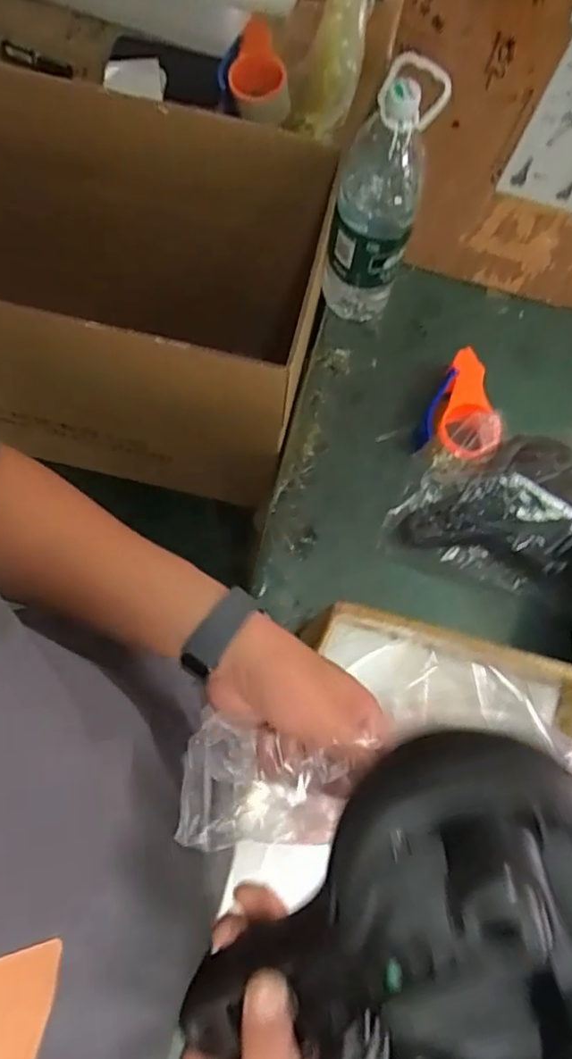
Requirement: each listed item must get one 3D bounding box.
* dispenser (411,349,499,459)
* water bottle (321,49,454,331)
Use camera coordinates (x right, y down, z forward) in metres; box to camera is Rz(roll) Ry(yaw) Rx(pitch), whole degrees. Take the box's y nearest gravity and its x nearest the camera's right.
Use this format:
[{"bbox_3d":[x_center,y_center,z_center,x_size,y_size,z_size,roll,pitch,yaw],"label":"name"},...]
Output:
[{"bbox_3d":[0.235,-0.149,0.799,0.095,0.077,0.154,21,76,2],"label":"dispenser"},{"bbox_3d":[0.107,-0.387,0.752,0.098,0.330,0.090,8,76,-1],"label":"water bottle"}]

